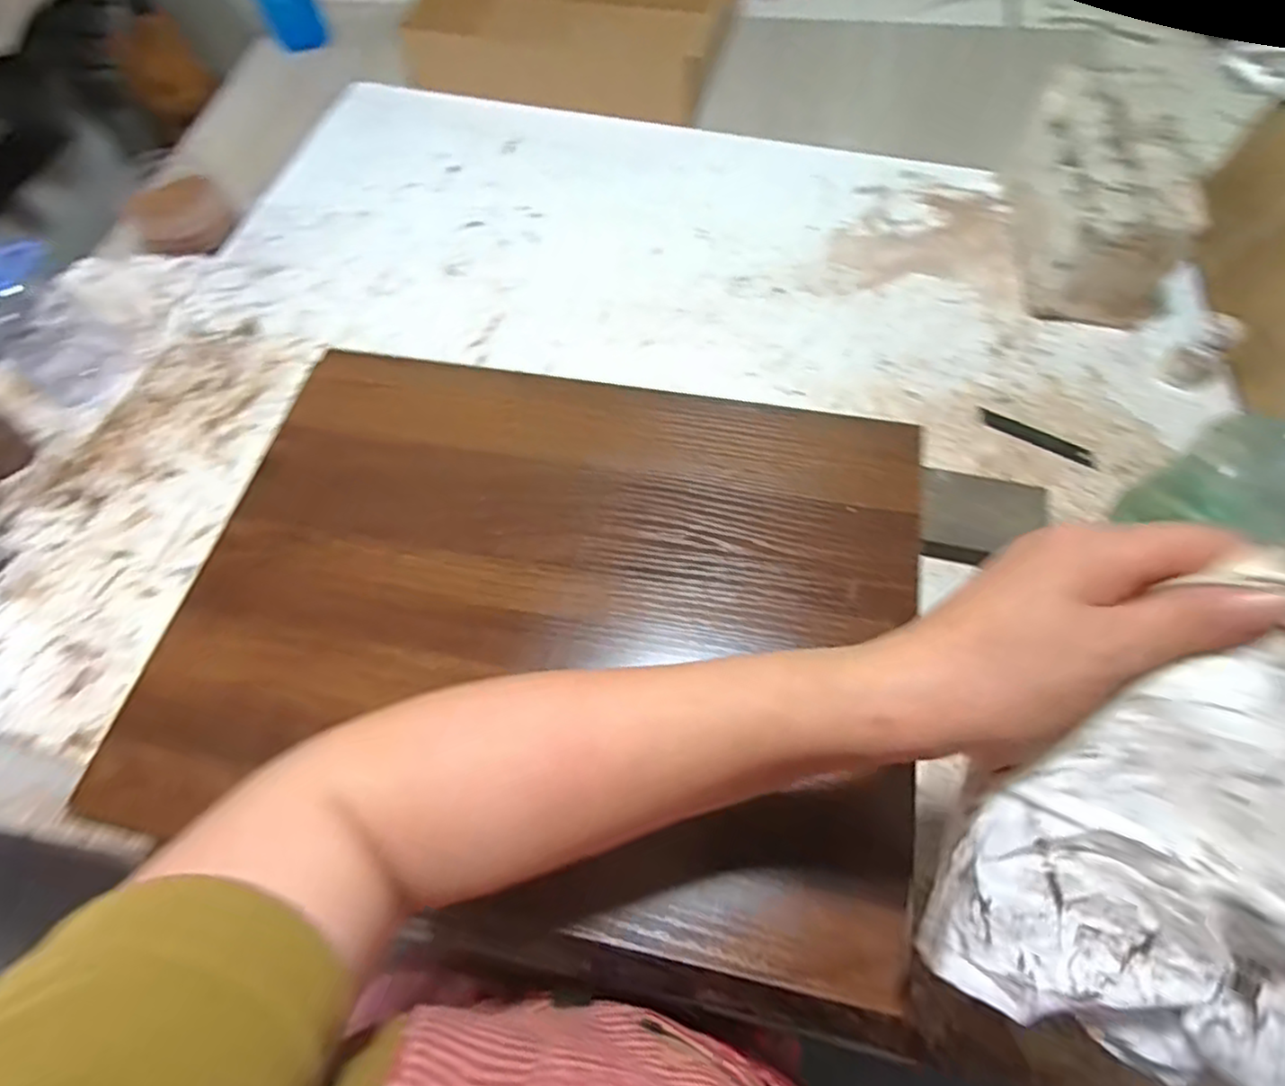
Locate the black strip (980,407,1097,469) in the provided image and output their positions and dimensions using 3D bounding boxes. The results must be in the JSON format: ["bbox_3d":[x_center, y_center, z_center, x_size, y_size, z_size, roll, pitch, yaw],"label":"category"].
[{"bbox_3d":[0.337,-0.091,0.594,0.096,0.007,0.018,32,70,25],"label":"black strip"}]

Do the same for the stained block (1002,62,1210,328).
[{"bbox_3d":[0.420,-0.321,0.647,0.104,0.114,0.214,2,62,3],"label":"stained block"}]

